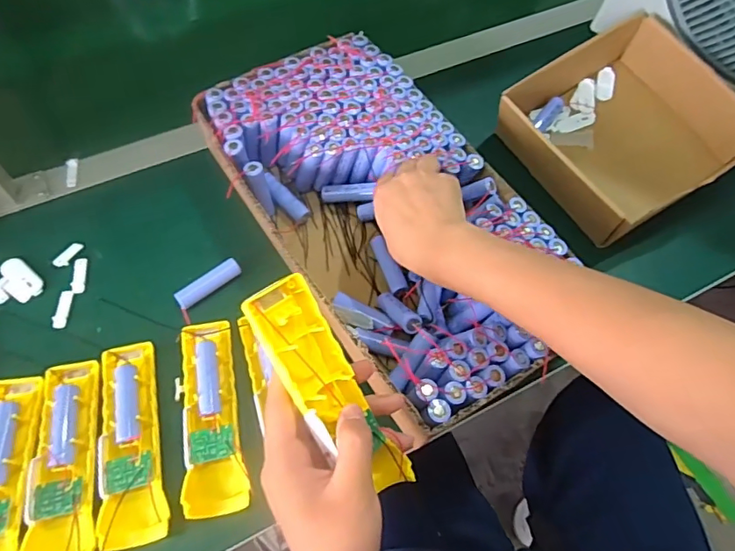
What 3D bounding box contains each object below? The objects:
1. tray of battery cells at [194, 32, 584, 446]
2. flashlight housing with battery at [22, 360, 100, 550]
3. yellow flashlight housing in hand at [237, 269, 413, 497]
[{"bbox_3d":[0.013,-0.068,0.524,0.235,0.074,0.396,-25,67,-14],"label":"tray of battery cells"},{"bbox_3d":[-0.246,0.151,0.423,0.048,0.026,0.164,-9,63,-8],"label":"flashlight housing with battery"},{"bbox_3d":[-0.021,0.075,0.328,0.047,0.026,0.155,-35,98,-18],"label":"yellow flashlight housing in hand"}]

